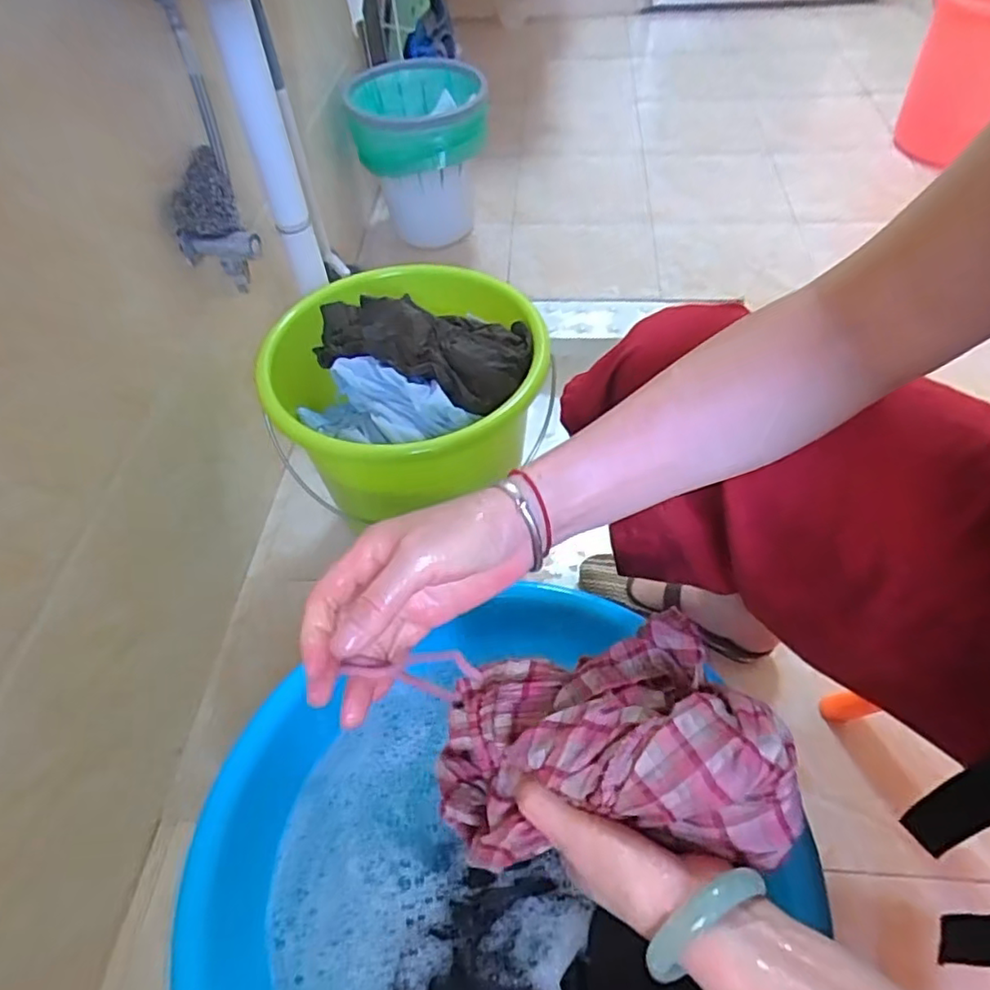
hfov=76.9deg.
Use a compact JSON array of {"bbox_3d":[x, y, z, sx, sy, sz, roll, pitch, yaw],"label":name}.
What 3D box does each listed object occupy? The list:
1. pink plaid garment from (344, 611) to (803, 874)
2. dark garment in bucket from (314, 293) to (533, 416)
[{"bbox_3d":[0.047,0.136,0.366,0.201,0.118,0.138,-4,53,1],"label":"pink plaid garment"},{"bbox_3d":[-0.090,-0.178,0.712,0.267,0.073,0.131,14,55,14],"label":"dark garment in bucket"}]

